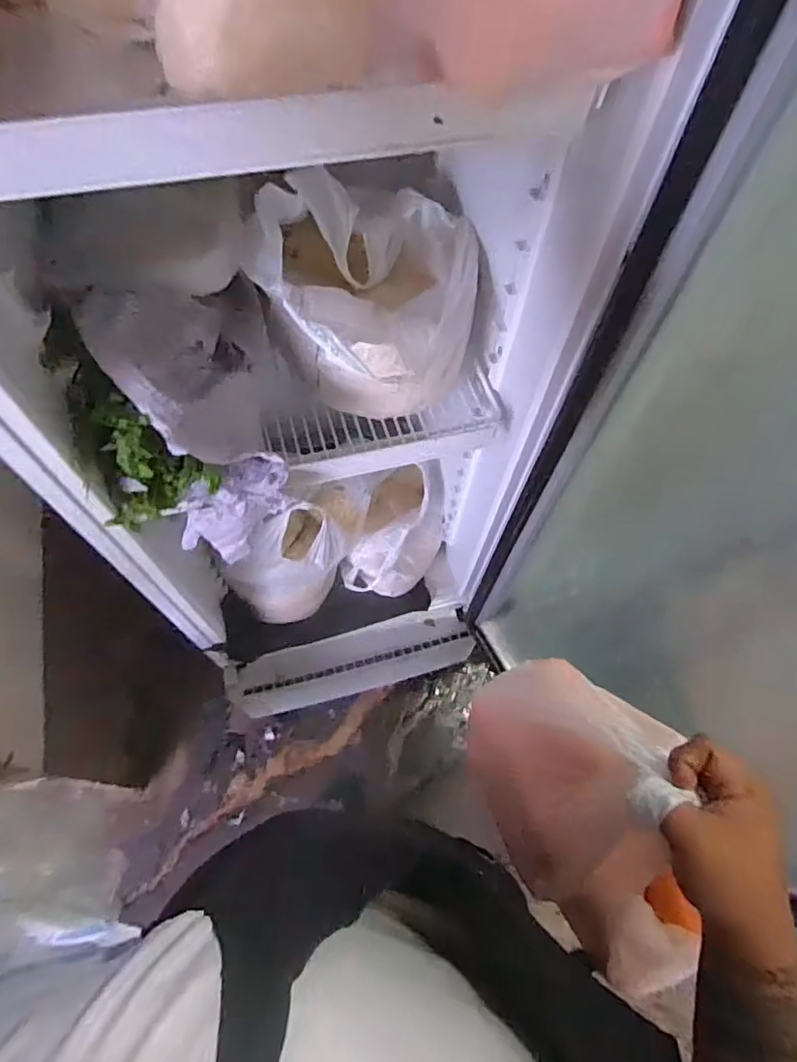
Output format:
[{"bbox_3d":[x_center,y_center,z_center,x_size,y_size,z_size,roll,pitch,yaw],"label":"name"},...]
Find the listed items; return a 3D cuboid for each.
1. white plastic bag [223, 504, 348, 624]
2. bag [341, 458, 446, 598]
[{"bbox_3d":[-0.186,0.054,0.952,0.113,0.262,0.165,39,68,18],"label":"white plastic bag"},{"bbox_3d":[0.002,-0.010,1.053,0.149,0.162,0.239,18,63,9],"label":"bag"}]

